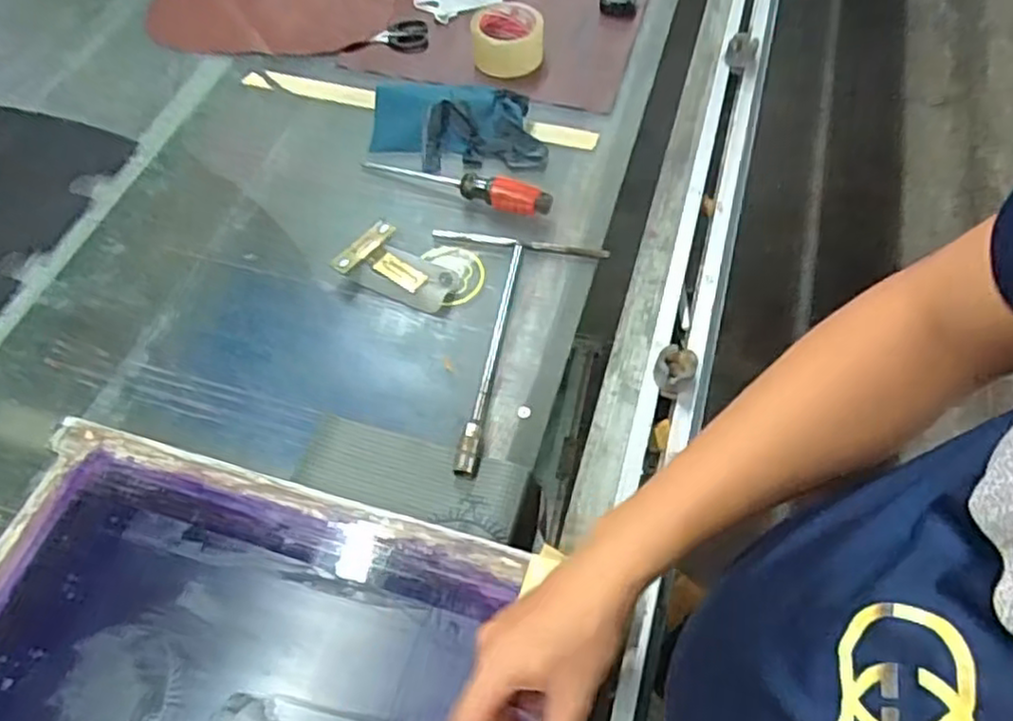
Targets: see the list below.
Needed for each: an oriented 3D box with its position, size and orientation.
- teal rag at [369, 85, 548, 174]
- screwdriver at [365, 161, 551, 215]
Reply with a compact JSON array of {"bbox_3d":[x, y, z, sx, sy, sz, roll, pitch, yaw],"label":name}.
[{"bbox_3d":[-0.064,-0.297,0.882,0.235,0.022,0.126,12,58,11],"label":"teal rag"},{"bbox_3d":[-0.060,-0.212,0.828,0.237,0.029,0.028,21,60,16],"label":"screwdriver"}]

